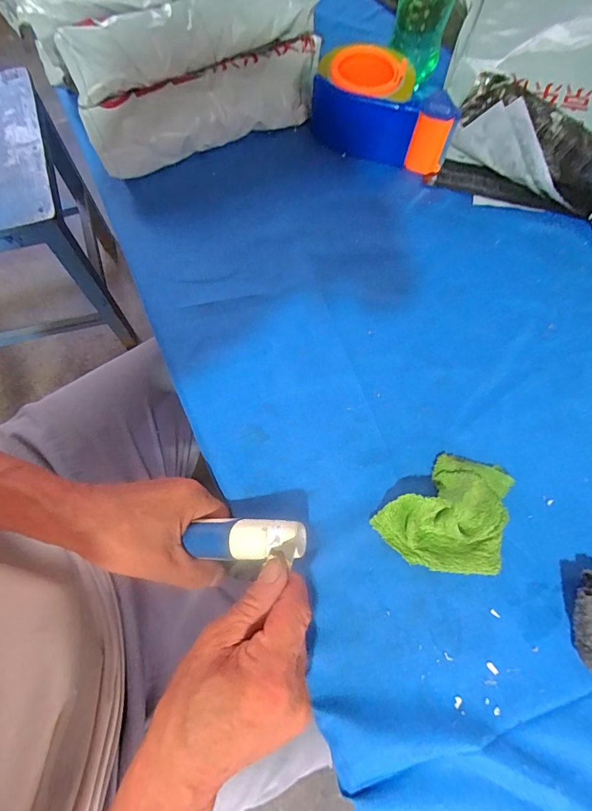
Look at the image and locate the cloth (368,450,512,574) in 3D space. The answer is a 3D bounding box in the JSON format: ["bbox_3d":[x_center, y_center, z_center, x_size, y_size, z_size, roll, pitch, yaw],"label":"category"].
[{"bbox_3d":[0.116,0.080,0.296,0.092,0.026,0.091,20,72,5],"label":"cloth"}]

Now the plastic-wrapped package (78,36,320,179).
[{"bbox_3d":[-0.089,-0.318,0.412,0.260,0.058,0.076,-24,74,-8],"label":"plastic-wrapped package"}]

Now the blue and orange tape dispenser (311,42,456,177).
[{"bbox_3d":[0.098,-0.329,0.416,0.156,0.061,0.102,19,72,5],"label":"blue and orange tape dispenser"}]

